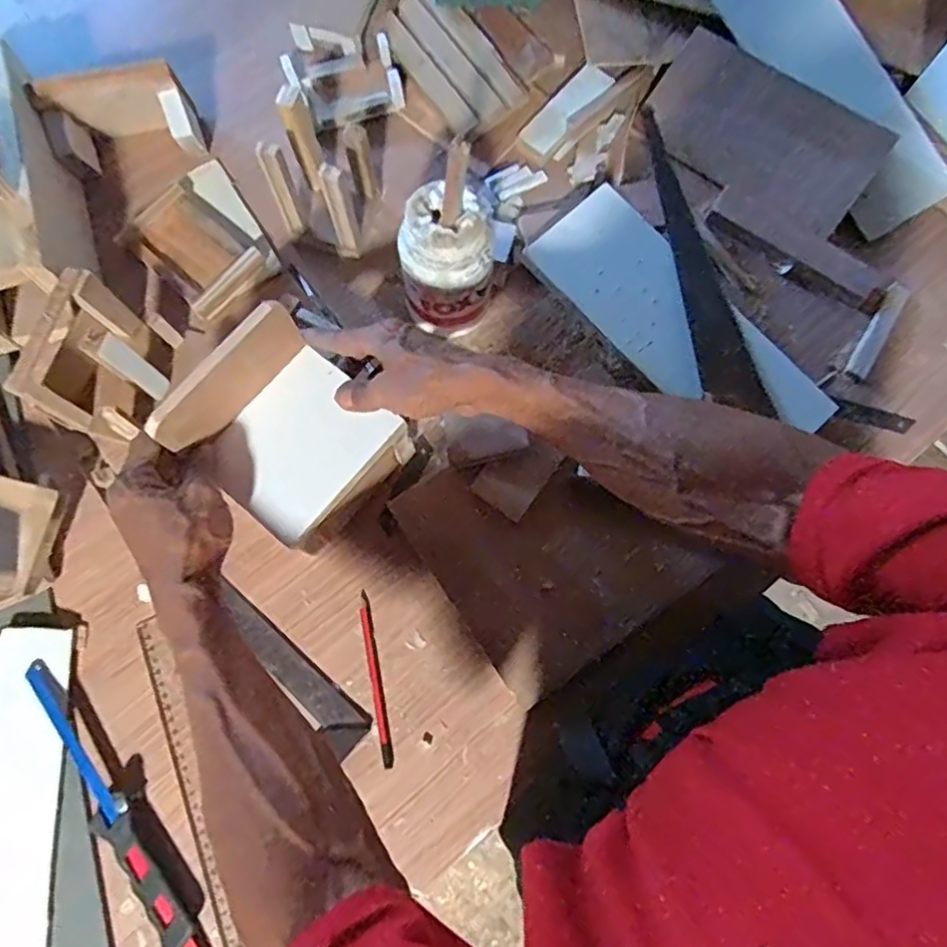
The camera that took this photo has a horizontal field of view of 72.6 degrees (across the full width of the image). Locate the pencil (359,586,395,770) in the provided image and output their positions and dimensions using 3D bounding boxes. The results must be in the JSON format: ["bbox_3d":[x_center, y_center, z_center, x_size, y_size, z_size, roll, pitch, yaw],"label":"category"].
[{"bbox_3d":[-0.082,0.169,0.534,0.010,0.004,0.139,-11,75,-4],"label":"pencil"}]

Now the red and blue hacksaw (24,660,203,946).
[{"bbox_3d":[-0.269,0.281,0.495,0.028,0.017,0.304,-34,78,-10],"label":"red and blue hacksaw"}]

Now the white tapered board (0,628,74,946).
[{"bbox_3d":[-0.349,0.274,0.489,0.062,0.018,0.301,-3,75,-2],"label":"white tapered board"}]

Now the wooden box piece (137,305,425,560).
[{"bbox_3d":[-0.134,-0.026,0.491,0.111,0.142,0.125,38,77,9],"label":"wooden box piece"}]

